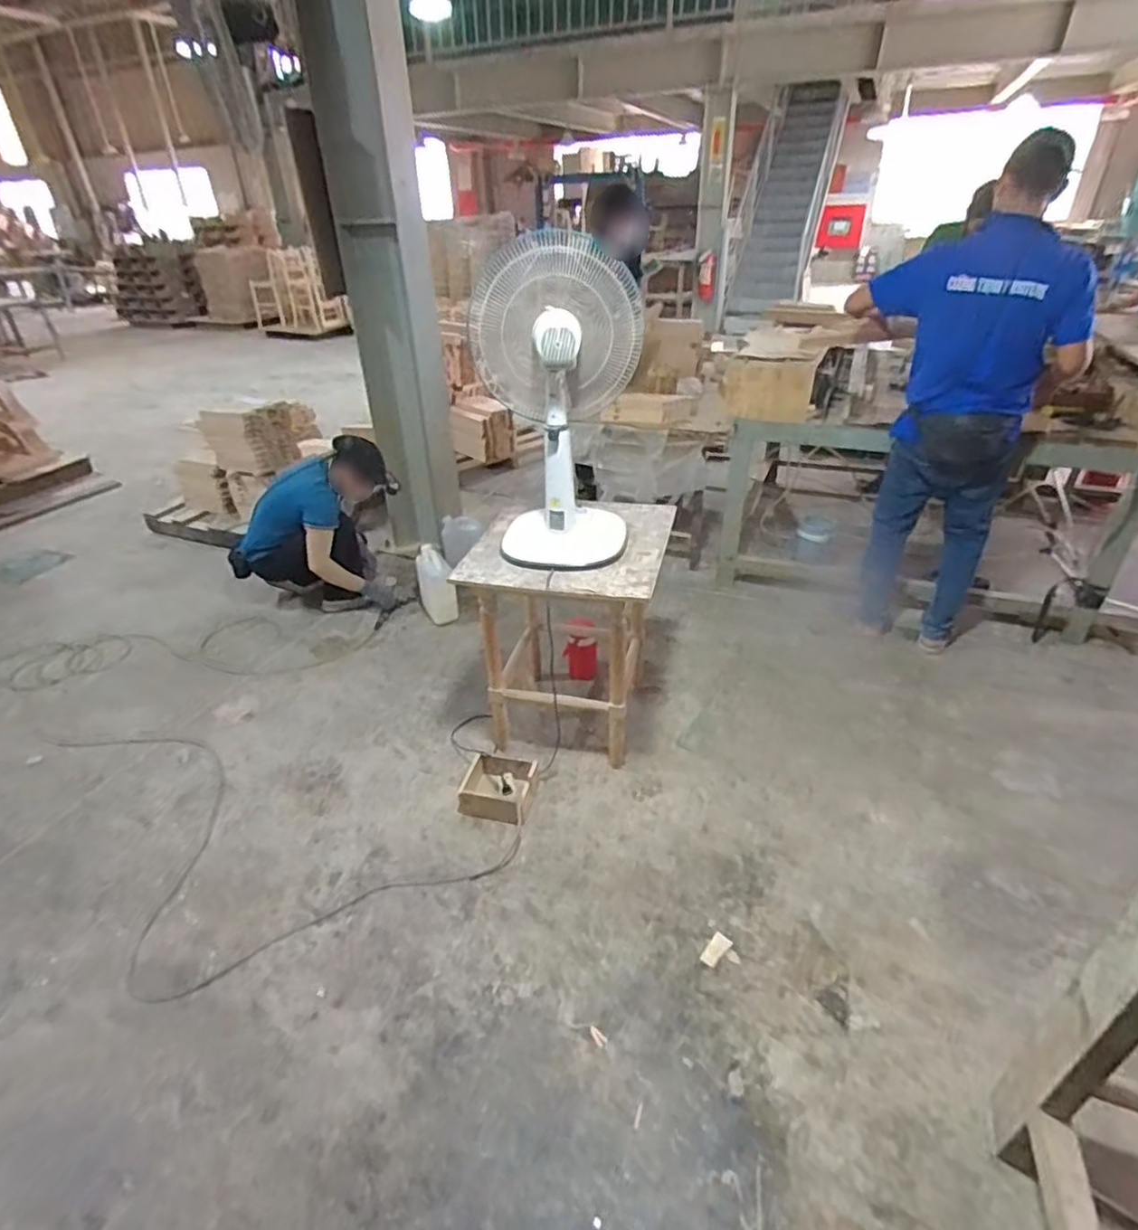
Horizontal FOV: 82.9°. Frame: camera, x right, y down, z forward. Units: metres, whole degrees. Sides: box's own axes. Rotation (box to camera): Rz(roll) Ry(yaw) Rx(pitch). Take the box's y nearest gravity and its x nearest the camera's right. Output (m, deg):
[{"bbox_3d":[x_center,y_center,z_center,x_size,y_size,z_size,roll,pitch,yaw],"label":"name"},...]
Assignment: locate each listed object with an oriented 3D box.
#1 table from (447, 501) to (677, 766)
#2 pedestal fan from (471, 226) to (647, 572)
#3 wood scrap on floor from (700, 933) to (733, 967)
[{"bbox_3d":[0.023,0.046,1.995,0.517,0.658,0.596,7,34,13],"label":"table"},{"bbox_3d":[-0.025,-0.502,1.620,0.404,0.736,0.313,1,33,5],"label":"pedestal fan"},{"bbox_3d":[0.343,0.778,1.495,0.042,0.009,0.085,23,40,33],"label":"wood scrap on floor"}]

